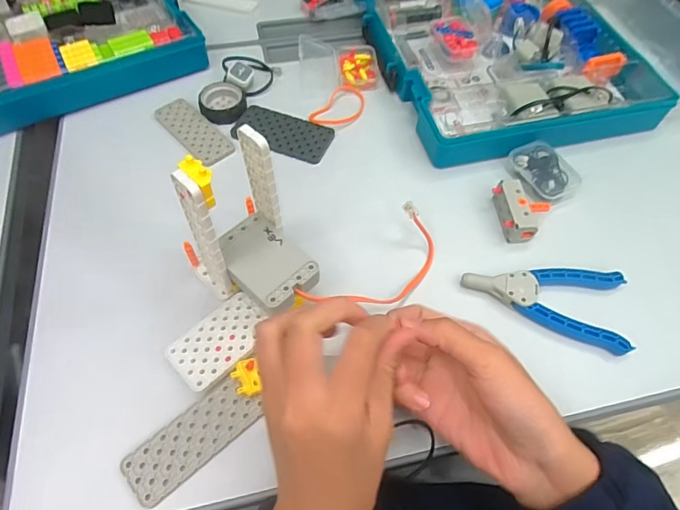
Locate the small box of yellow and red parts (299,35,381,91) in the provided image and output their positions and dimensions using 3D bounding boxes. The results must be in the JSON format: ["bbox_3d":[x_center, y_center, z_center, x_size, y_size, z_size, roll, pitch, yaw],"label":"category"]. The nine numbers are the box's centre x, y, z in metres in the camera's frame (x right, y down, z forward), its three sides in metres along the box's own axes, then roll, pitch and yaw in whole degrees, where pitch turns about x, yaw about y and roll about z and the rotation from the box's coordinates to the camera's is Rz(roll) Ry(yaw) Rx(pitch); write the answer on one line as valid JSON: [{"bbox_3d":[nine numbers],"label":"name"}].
[{"bbox_3d":[0.000,-0.220,0.514,0.088,0.030,0.061,-5,57,-5],"label":"small box of yellow and red parts"}]

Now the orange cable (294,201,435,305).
[{"bbox_3d":[0.033,0.014,0.368,0.135,0.039,0.052,-38,65,-23],"label":"orange cable"}]

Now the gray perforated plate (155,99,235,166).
[{"bbox_3d":[-0.151,-0.128,0.468,0.041,0.004,0.098,-36,67,-22],"label":"gray perforated plate"}]

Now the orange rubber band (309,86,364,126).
[{"bbox_3d":[0.002,-0.157,0.489,0.042,0.004,0.070,28,61,16],"label":"orange rubber band"}]

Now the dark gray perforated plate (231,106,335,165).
[{"bbox_3d":[-0.058,-0.125,0.465,0.099,0.005,0.058,17,58,10],"label":"dark gray perforated plate"}]

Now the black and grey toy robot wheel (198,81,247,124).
[{"bbox_3d":[-0.123,-0.161,0.478,0.044,0.015,0.045,1,57,-1],"label":"black and grey toy robot wheel"}]

